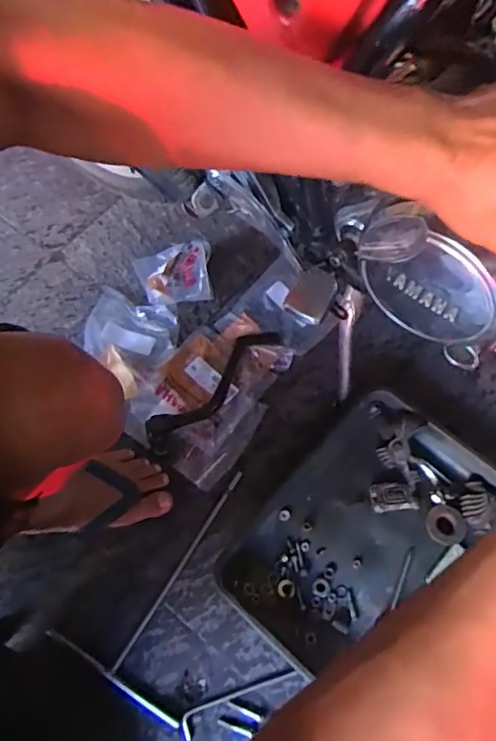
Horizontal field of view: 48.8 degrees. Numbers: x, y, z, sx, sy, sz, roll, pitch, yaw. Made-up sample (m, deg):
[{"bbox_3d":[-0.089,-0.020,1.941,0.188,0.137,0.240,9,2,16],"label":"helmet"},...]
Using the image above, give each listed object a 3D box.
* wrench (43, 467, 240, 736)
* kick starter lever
[{"bbox_3d":[-0.091,0.259,0.704,0.182,0.011,0.290,28,69,14],"label":"wrench"},{"bbox_3d":[-0.047,0.021,0.804,0.066,0.034,0.257,39,72,18],"label":"kick starter lever"}]

